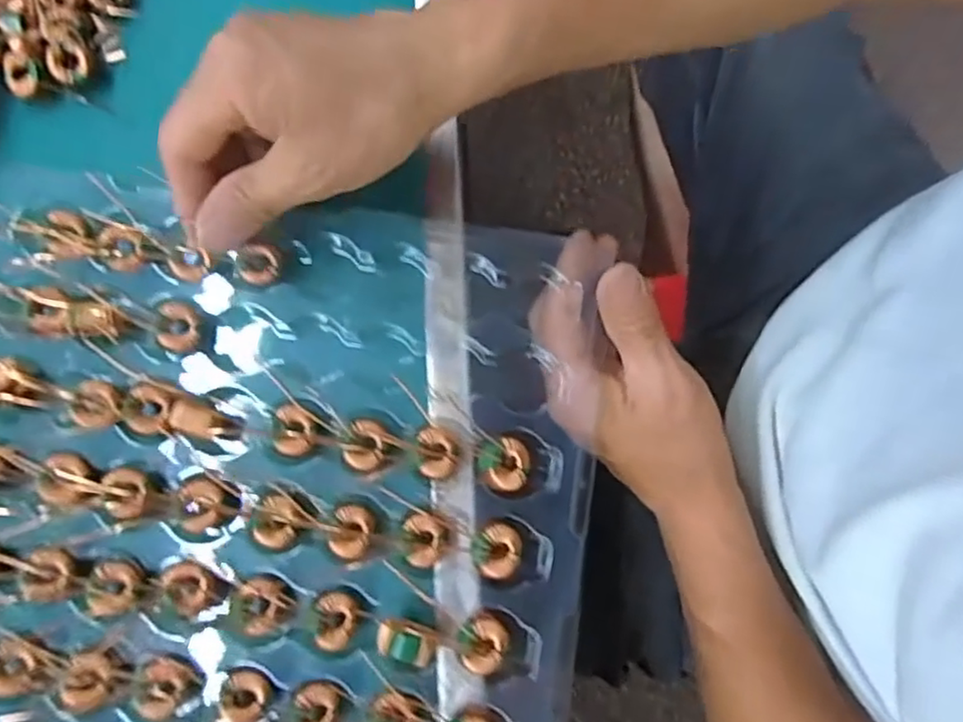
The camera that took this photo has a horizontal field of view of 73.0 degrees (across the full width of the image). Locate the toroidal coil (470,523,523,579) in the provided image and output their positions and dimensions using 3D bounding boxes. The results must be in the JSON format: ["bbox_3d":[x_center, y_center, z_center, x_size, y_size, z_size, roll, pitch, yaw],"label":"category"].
[{"bbox_3d":[0.007,0.080,0.276,0.021,0.011,0.021,0,79,-1],"label":"toroidal coil"}]

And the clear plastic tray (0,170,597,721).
[{"bbox_3d":[-0.099,0.068,0.280,0.280,0.021,0.282,8,79,1],"label":"clear plastic tray"}]

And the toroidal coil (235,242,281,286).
[{"bbox_3d":[-0.101,-0.044,0.296,0.016,0.010,0.018,30,80,5],"label":"toroidal coil"}]

